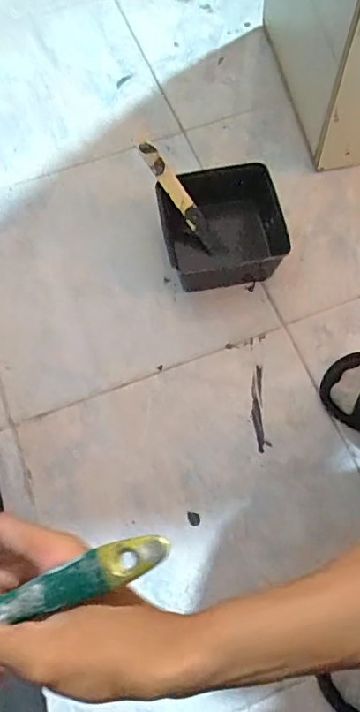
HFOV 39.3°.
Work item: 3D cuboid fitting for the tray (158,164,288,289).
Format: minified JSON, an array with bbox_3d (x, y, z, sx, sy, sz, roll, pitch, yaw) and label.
[{"bbox_3d":[0.065,-0.178,0.721,0.169,0.083,0.160,-12,68,-4],"label":"tray"}]

